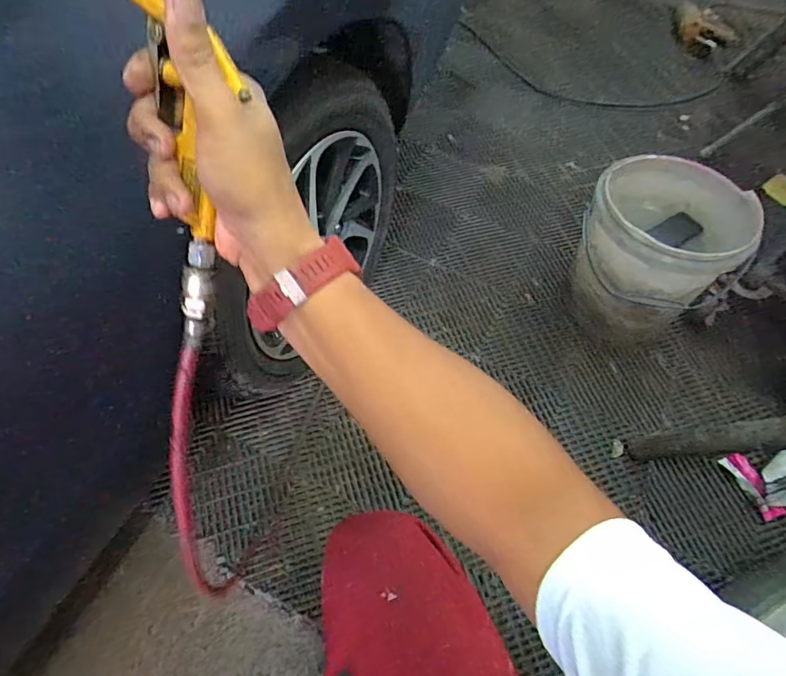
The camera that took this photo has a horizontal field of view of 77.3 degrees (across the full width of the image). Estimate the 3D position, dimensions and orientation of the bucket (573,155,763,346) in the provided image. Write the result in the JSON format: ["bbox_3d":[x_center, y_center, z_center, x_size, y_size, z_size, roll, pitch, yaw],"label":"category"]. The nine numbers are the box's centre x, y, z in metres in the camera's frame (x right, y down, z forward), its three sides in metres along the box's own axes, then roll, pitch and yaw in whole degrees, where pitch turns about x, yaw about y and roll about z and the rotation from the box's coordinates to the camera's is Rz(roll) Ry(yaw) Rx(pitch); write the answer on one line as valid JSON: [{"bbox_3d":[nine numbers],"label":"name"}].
[{"bbox_3d":[0.536,-0.187,1.048,0.290,0.301,0.290,0,58,0],"label":"bucket"}]

